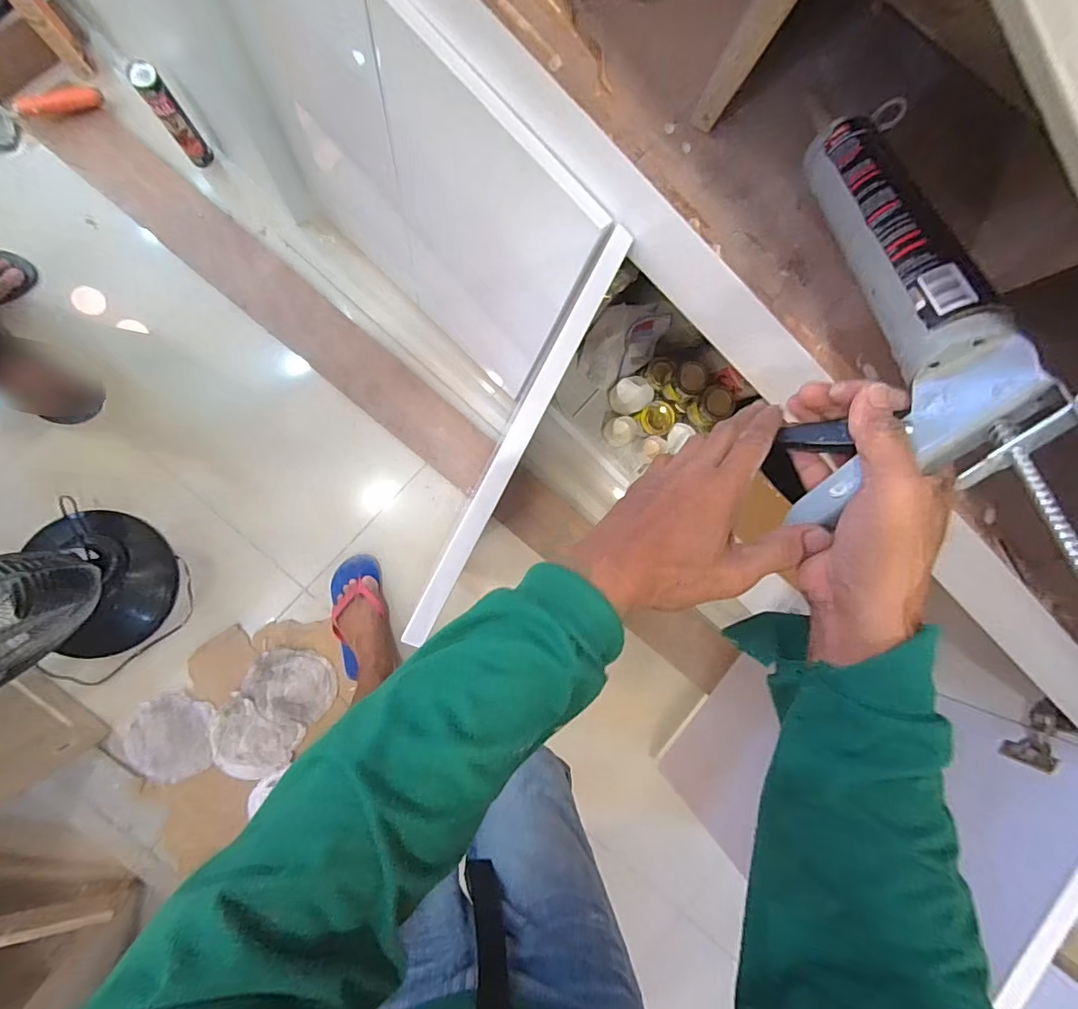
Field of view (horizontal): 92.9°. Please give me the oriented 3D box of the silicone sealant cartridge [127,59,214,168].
[{"bbox_3d":[-0.703,-0.744,0.985,0.054,0.213,0.050,-31,94,-8],"label":"silicone sealant cartridge"}]

